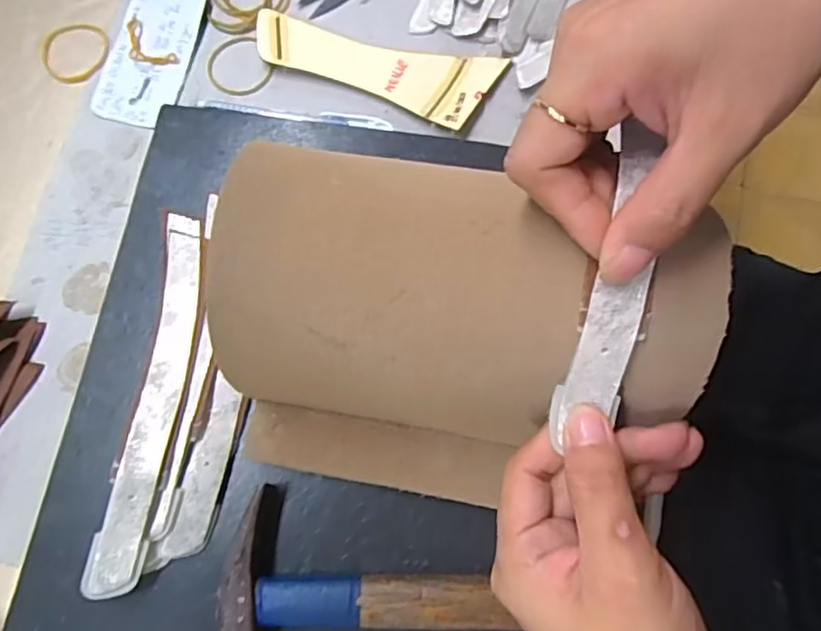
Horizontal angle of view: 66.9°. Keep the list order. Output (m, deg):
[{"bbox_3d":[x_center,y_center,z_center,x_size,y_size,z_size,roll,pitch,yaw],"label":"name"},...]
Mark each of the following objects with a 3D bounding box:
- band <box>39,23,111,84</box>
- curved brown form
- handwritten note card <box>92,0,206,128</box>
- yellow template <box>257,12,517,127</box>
[{"bbox_3d":[-0.220,-0.174,0.407,0.045,0.004,0.042,0,76,0],"label":"band"},{"bbox_3d":[0.021,-0.011,0.234,0.180,0.044,0.104,8,76,2],"label":"curved brown form"},{"bbox_3d":[-0.172,-0.173,0.406,0.055,0.007,0.102,11,76,3],"label":"handwritten note card"},{"bbox_3d":[-0.024,-0.157,0.399,0.157,0.007,0.058,13,69,2],"label":"yellow template"}]

